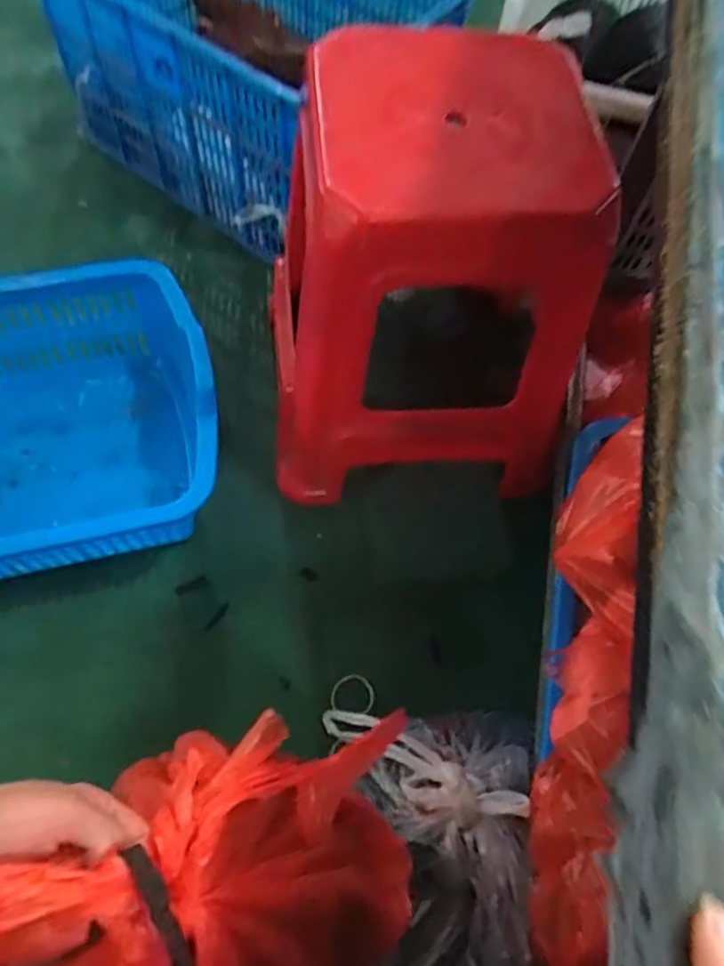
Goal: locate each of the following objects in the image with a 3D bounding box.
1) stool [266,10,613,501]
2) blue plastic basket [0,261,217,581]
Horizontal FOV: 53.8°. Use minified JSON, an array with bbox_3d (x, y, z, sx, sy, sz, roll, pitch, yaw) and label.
[{"bbox_3d":[0.068,-0.238,0.917,0.363,0.444,0.385,-1,62,-4],"label":"stool"},{"bbox_3d":[-0.472,-0.060,0.950,0.548,0.228,0.406,-13,63,-10],"label":"blue plastic basket"}]

